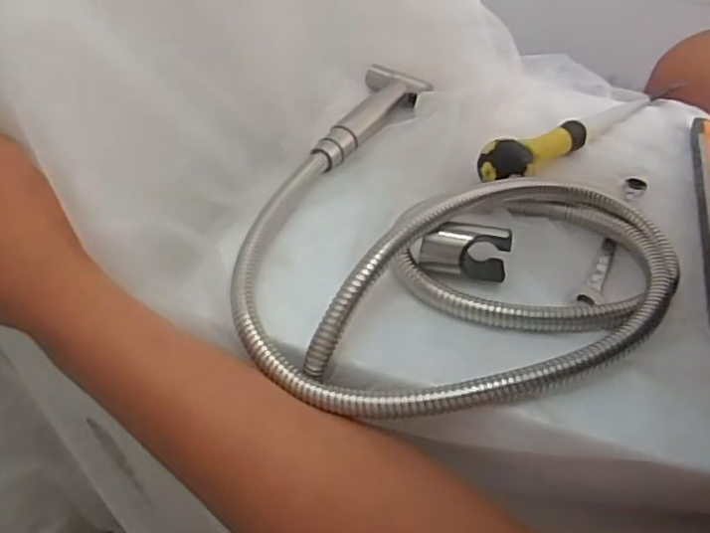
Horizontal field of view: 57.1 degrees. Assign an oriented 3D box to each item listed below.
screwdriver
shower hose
[{"bbox_3d":[0.173,-0.113,0.488,0.223,0.029,0.030,-33,50,-30],"label":"screwdriver"},{"bbox_3d":[0.065,-0.031,0.398,0.245,0.039,0.287,18,45,20],"label":"shower hose"}]

